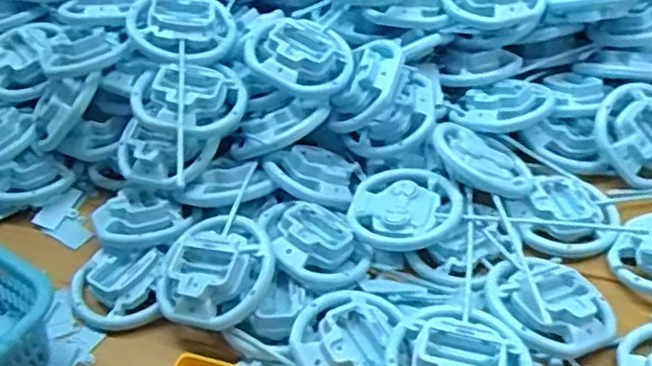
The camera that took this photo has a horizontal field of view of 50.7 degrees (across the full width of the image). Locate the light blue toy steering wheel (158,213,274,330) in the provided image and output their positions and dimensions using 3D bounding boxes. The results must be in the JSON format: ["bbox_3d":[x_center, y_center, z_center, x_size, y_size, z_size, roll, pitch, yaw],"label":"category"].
[{"bbox_3d":[-0.094,0.072,0.571,0.102,0.042,0.102,-13,41,11],"label":"light blue toy steering wheel"}]

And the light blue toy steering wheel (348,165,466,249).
[{"bbox_3d":[0.074,0.022,0.628,0.094,0.025,0.099,-2,43,2],"label":"light blue toy steering wheel"}]

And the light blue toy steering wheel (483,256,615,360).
[{"bbox_3d":[0.178,0.096,0.546,0.095,0.028,0.084,3,44,8],"label":"light blue toy steering wheel"}]

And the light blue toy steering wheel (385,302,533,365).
[{"bbox_3d":[0.097,0.130,0.499,0.105,0.044,0.095,16,47,20],"label":"light blue toy steering wheel"}]

